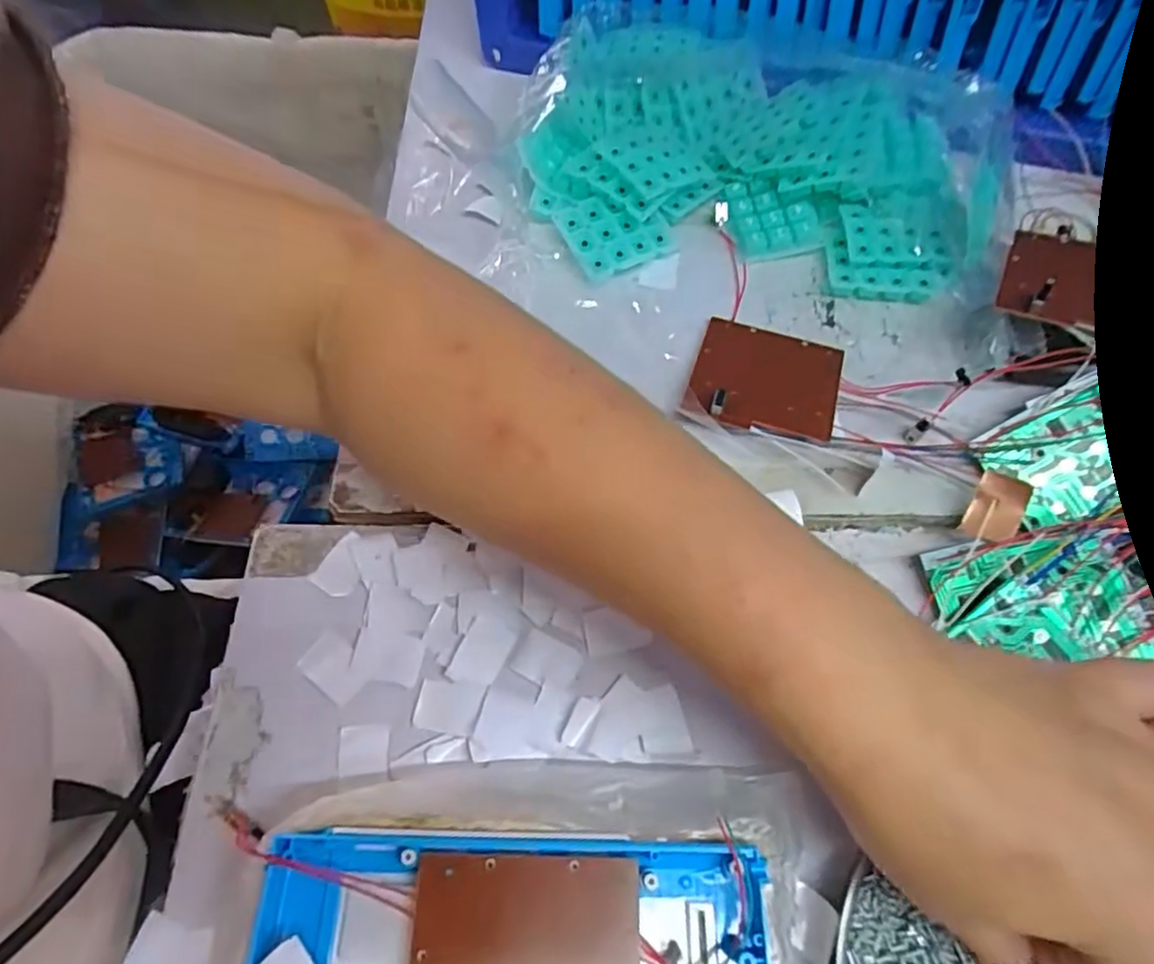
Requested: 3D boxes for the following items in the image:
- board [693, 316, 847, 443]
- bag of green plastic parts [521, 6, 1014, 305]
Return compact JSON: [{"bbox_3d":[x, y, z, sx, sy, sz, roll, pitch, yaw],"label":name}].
[{"bbox_3d":[0.096,-0.053,0.335,0.071,0.009,0.073,16,54,9],"label":"board"},{"bbox_3d":[0.102,-0.194,0.381,0.262,0.059,0.159,6,63,4],"label":"bag of green plastic parts"}]

